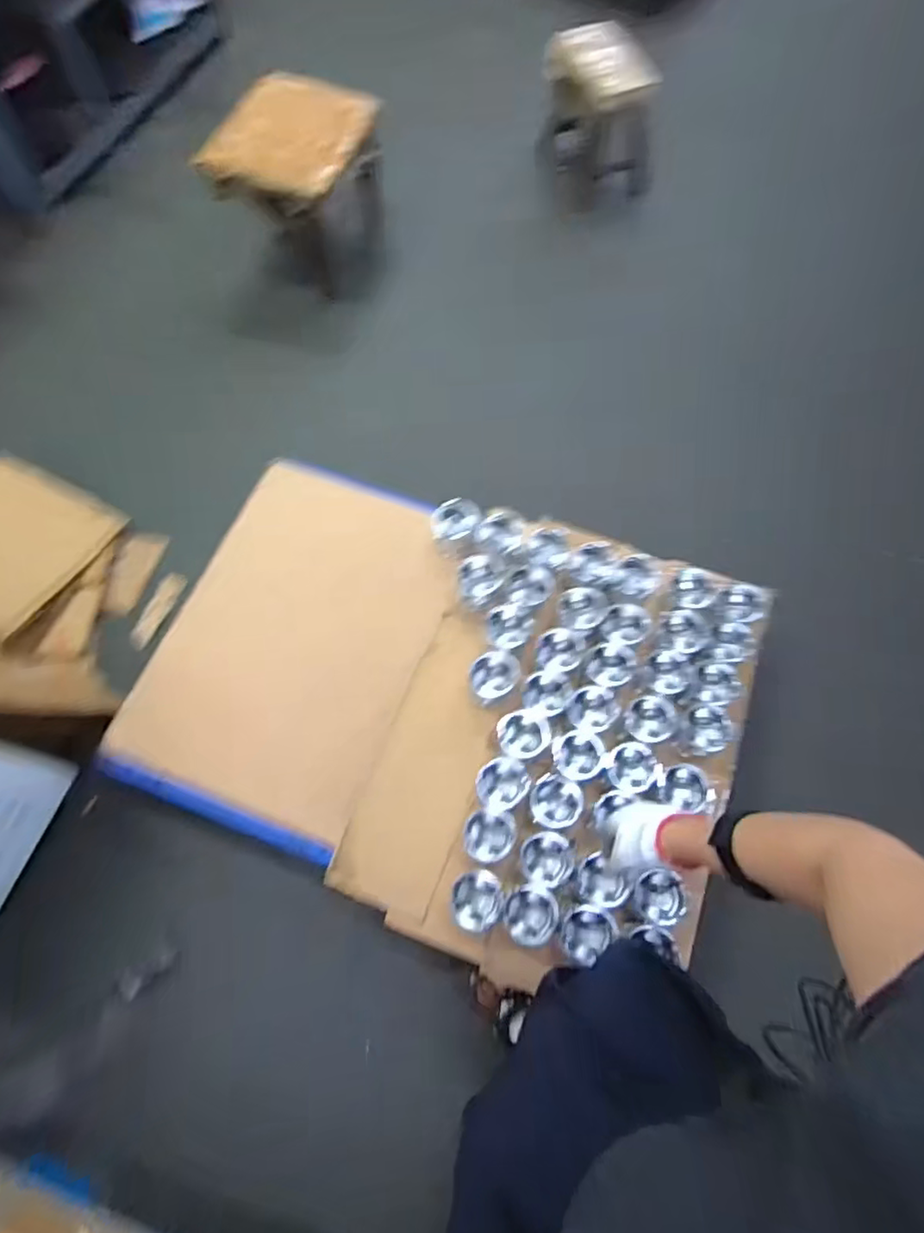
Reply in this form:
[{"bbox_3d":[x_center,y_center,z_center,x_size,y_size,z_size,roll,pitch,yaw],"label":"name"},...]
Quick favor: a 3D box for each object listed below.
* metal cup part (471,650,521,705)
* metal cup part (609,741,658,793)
[{"bbox_3d":[0.068,0.130,1.288,0.097,0.086,0.099,-1,68,0],"label":"metal cup part"},{"bbox_3d":[0.323,0.289,1.186,0.087,0.035,0.093,0,68,1],"label":"metal cup part"}]

